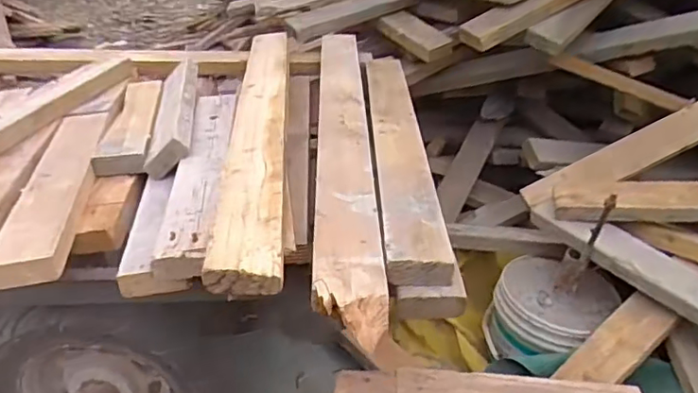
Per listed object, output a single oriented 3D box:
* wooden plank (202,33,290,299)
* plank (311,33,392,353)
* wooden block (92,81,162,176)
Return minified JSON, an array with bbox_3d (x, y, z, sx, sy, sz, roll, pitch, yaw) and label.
[{"bbox_3d":[-0.159,-0.144,1.054,0.095,0.049,0.944,0,32,-5],"label":"wooden plank"},{"bbox_3d":[-0.012,-0.119,1.051,0.094,0.053,0.989,1,32,-3],"label":"plank"},{"bbox_3d":[-0.431,-0.158,1.163,0.088,0.031,0.410,-3,32,-9],"label":"wooden block"}]

